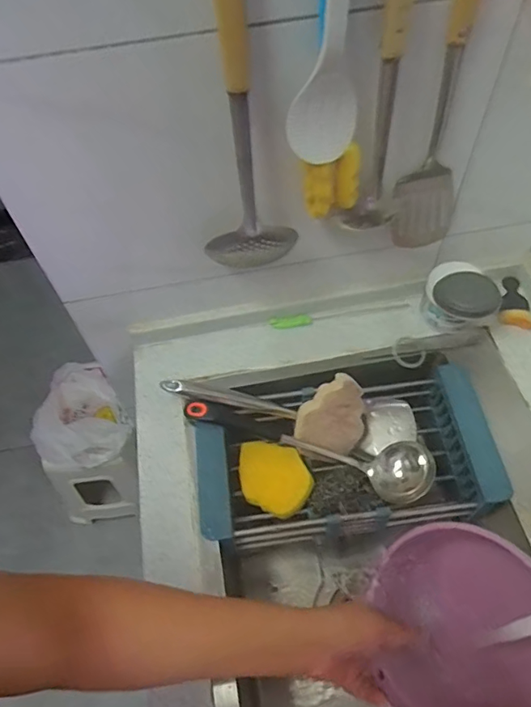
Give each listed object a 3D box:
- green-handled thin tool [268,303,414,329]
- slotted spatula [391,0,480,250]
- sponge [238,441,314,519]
[{"bbox_3d":[0.113,-0.059,0.771,0.209,0.017,0.017,-10,56,-2],"label":"green-handled thin tool"},{"bbox_3d":[0.168,-0.245,0.527,0.090,0.369,0.033,-31,58,-7],"label":"slotted spatula"},{"bbox_3d":[0.009,0.166,0.696,0.109,0.026,0.083,20,60,17],"label":"sponge"}]

